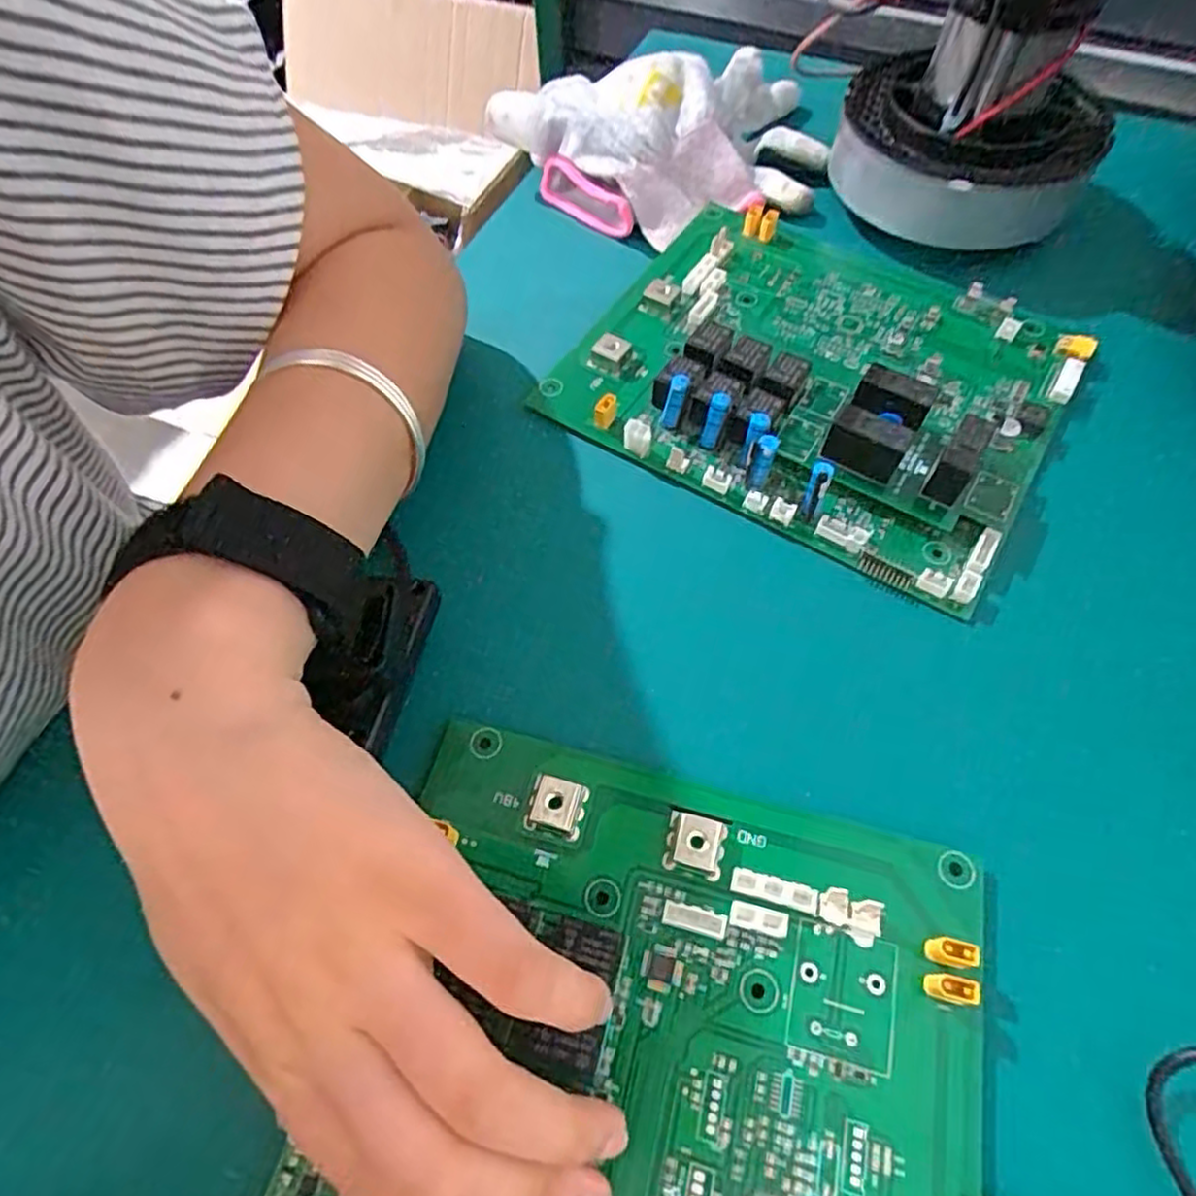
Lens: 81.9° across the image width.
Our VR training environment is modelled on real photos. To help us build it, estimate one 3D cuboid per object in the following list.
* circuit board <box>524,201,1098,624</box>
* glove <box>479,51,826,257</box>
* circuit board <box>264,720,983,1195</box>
[{"bbox_3d":[0.097,-0.107,0.305,0.198,0.033,0.167,29,65,16],"label":"circuit board"},{"bbox_3d":[0.043,-0.260,0.383,0.186,0.040,0.129,-19,62,-9],"label":"glove"},{"bbox_3d":[0.006,0.141,0.166,0.165,0.028,0.201,14,62,9],"label":"circuit board"}]

